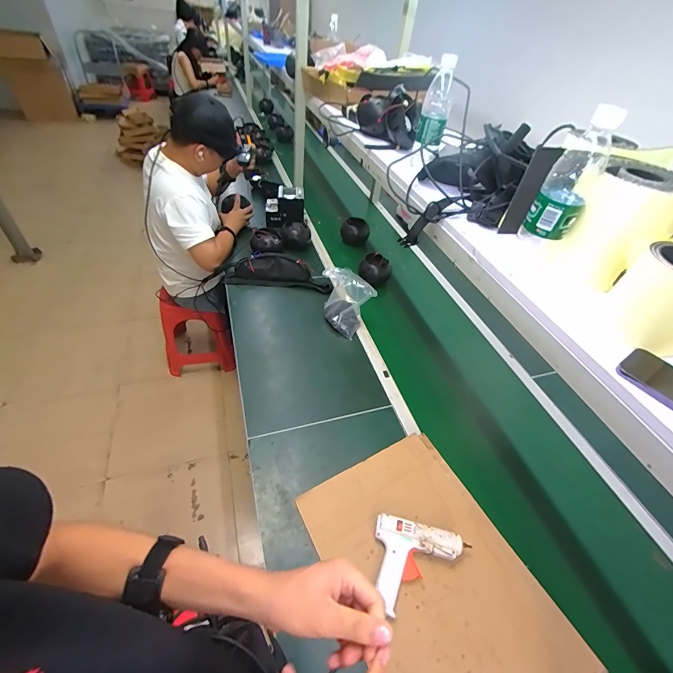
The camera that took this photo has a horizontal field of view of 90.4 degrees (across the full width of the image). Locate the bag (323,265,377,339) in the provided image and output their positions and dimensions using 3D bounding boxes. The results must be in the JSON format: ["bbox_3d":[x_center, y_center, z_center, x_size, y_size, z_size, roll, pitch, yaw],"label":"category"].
[{"bbox_3d":[0.026,-0.114,1.106,0.110,0.171,0.162,-28,55,-29],"label":"bag"}]

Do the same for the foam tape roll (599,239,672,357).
[{"bbox_3d":[0.434,-0.053,0.438,0.101,0.106,0.104,-21,53,-26],"label":"foam tape roll"}]

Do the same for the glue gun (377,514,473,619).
[{"bbox_3d":[0.140,0.423,0.673,0.207,0.043,0.140,-23,53,-25],"label":"glue gun"}]

